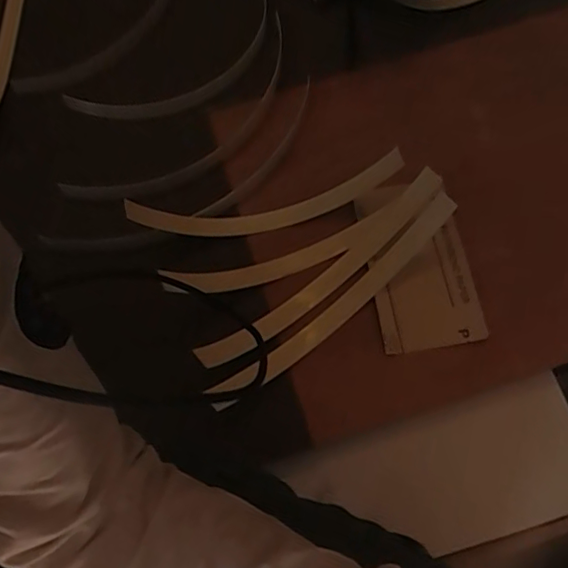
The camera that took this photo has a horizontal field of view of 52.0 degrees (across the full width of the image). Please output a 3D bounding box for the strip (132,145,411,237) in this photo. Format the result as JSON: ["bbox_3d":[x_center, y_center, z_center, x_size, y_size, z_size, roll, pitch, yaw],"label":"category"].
[{"bbox_3d":[-0.019,-0.079,0.575,0.264,0.062,0.018,-11,48,5],"label":"strip"}]

